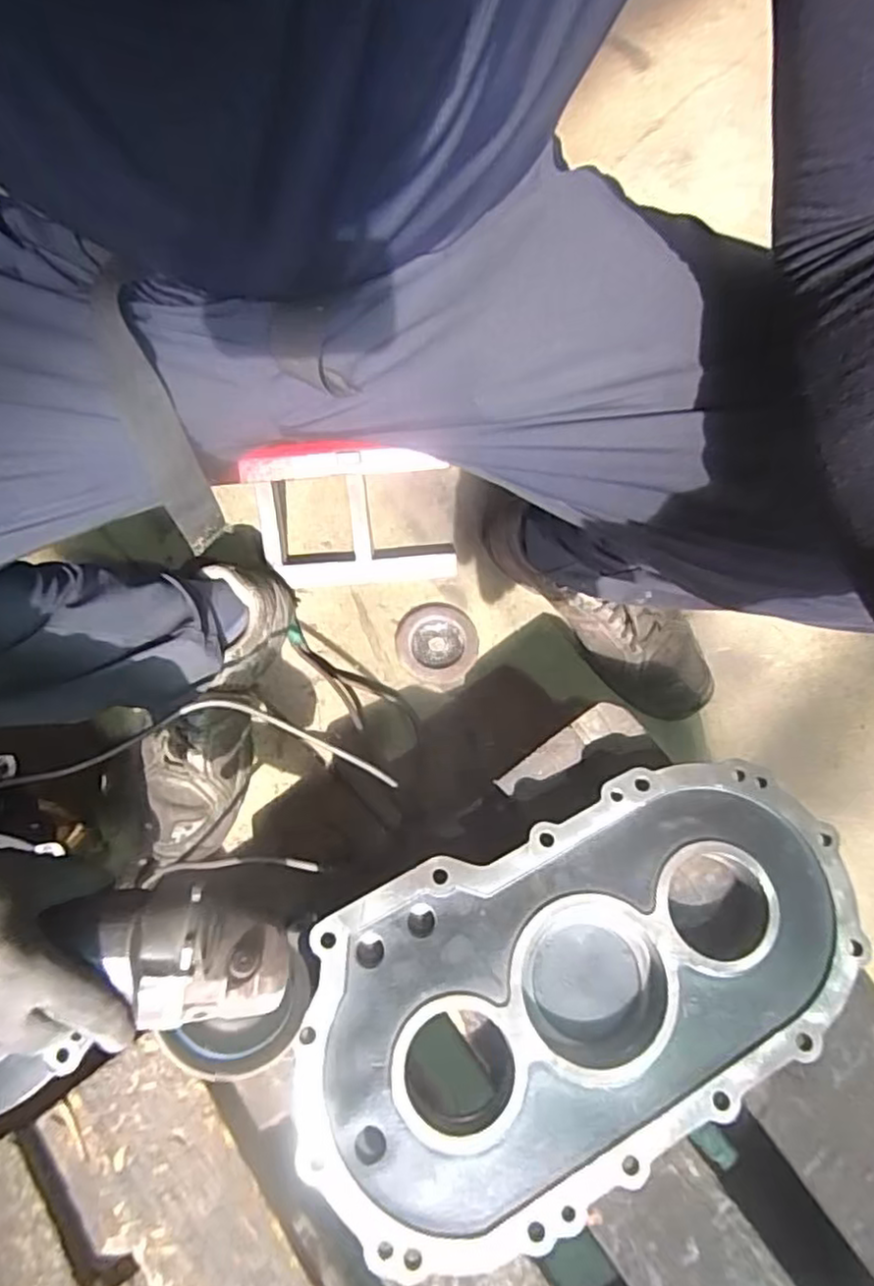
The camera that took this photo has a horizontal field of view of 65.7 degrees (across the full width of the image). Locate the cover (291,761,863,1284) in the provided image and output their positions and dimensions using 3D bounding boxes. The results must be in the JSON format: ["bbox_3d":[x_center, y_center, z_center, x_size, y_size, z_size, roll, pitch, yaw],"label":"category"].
[{"bbox_3d":[0.100,0.236,0.483,0.401,0.053,0.221,-26,72,-9],"label":"cover"}]

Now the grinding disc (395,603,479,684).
[{"bbox_3d":[0.000,-0.001,0.733,0.085,0.011,0.089,0,70,0],"label":"grinding disc"}]

